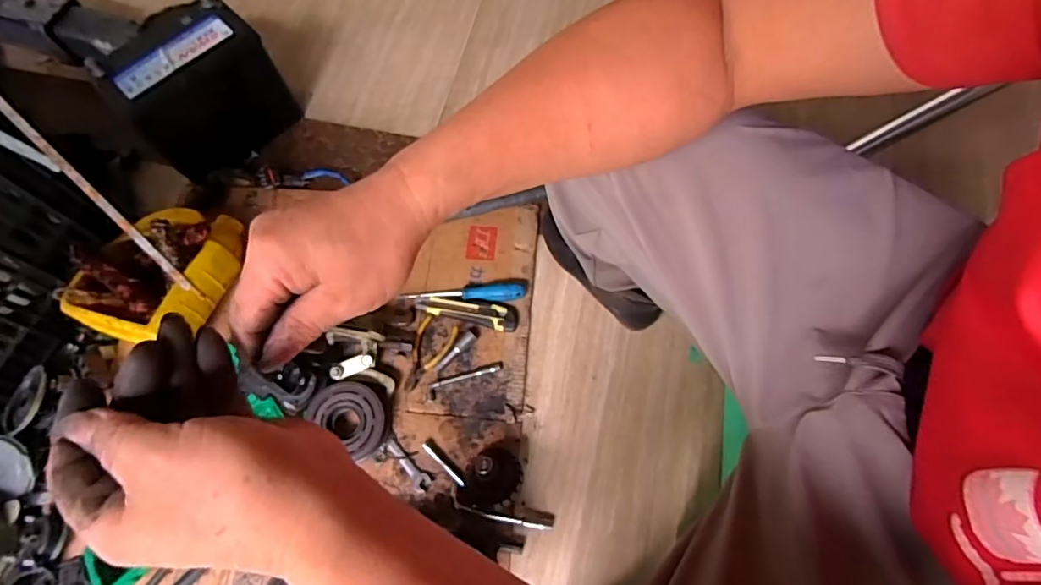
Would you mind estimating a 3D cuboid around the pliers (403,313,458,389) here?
[{"bbox_3d":[-0.143,0.090,0.805,0.062,0.019,0.111,27,68,12],"label":"pliers"}]

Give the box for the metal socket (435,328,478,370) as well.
[{"bbox_3d":[-0.093,0.085,0.807,0.021,0.017,0.081,36,70,15],"label":"metal socket"}]

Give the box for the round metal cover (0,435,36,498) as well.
[{"bbox_3d":[-0.725,0.246,0.751,0.083,0.012,0.100,25,101,-15],"label":"round metal cover"}]

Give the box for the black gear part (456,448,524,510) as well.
[{"bbox_3d":[-0.041,0.246,0.714,0.081,0.069,0.078,15,66,7],"label":"black gear part"}]

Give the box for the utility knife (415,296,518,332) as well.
[{"bbox_3d":[-0.080,0.027,0.831,0.153,0.019,0.039,14,66,7],"label":"utility knife"}]

